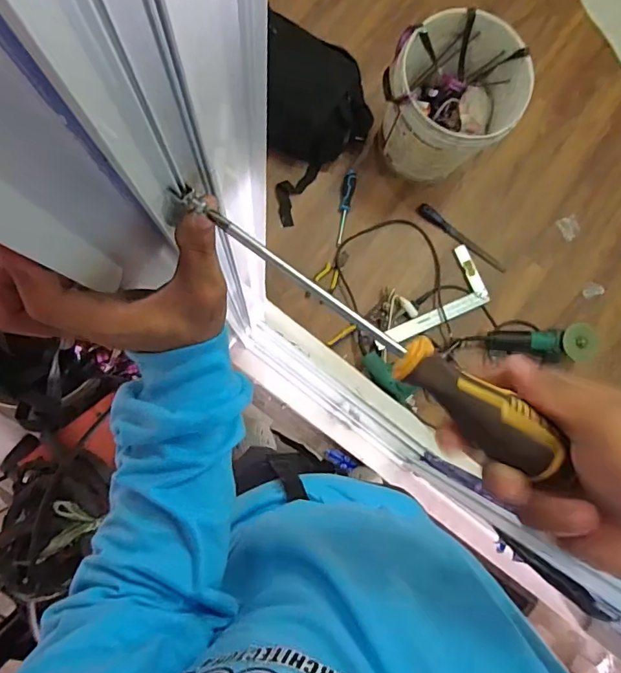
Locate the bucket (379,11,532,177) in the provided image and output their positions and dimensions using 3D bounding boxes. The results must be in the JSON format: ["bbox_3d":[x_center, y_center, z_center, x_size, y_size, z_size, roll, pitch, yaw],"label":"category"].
[{"bbox_3d":[0.332,-0.574,1.190,0.300,0.281,0.298,0,86,-5],"label":"bucket"}]

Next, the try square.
[{"bbox_3d":[0.317,-0.107,1.312,0.343,0.022,0.168,-25,88,-9],"label":"try square"}]

